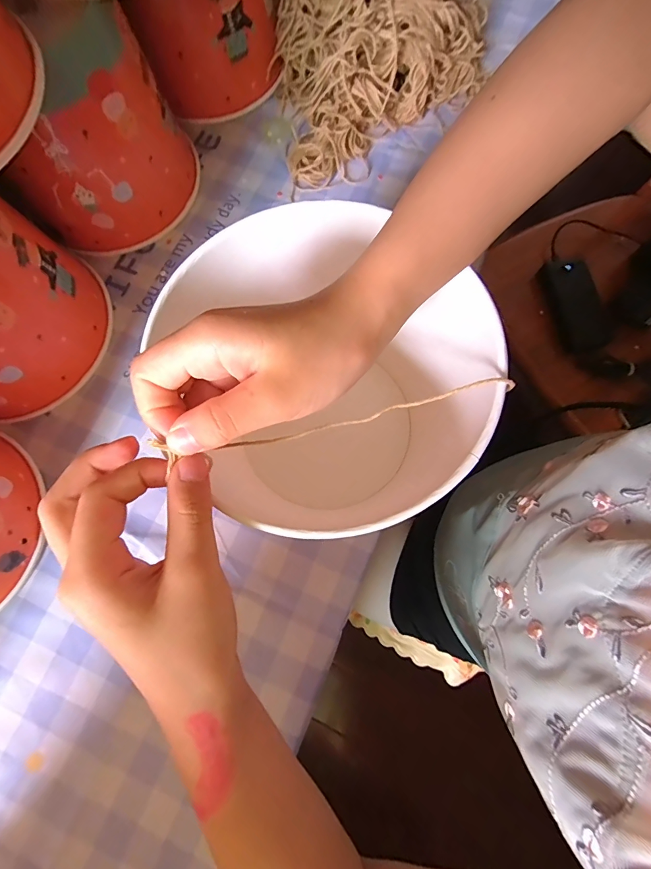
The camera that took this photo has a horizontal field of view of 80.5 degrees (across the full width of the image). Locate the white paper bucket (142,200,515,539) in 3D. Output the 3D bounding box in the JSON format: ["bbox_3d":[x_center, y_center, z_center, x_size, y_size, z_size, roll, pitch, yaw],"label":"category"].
[{"bbox_3d":[0.003,-0.024,0.238,0.156,0.134,0.153,0,77,1],"label":"white paper bucket"}]

